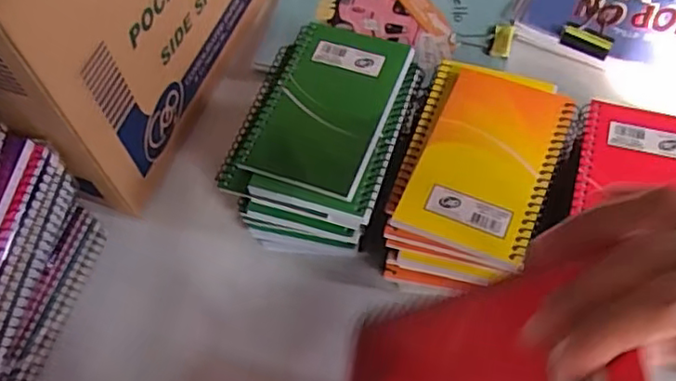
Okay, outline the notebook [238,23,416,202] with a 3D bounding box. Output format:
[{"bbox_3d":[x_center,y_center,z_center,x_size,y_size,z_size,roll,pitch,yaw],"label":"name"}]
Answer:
[{"bbox_3d":[-0.007,-0.061,0.440,0.083,0.012,0.129,17,62,15],"label":"notebook"}]

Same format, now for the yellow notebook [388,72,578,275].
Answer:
[{"bbox_3d":[0.098,-0.022,0.416,0.082,0.014,0.139,21,64,14],"label":"yellow notebook"}]

